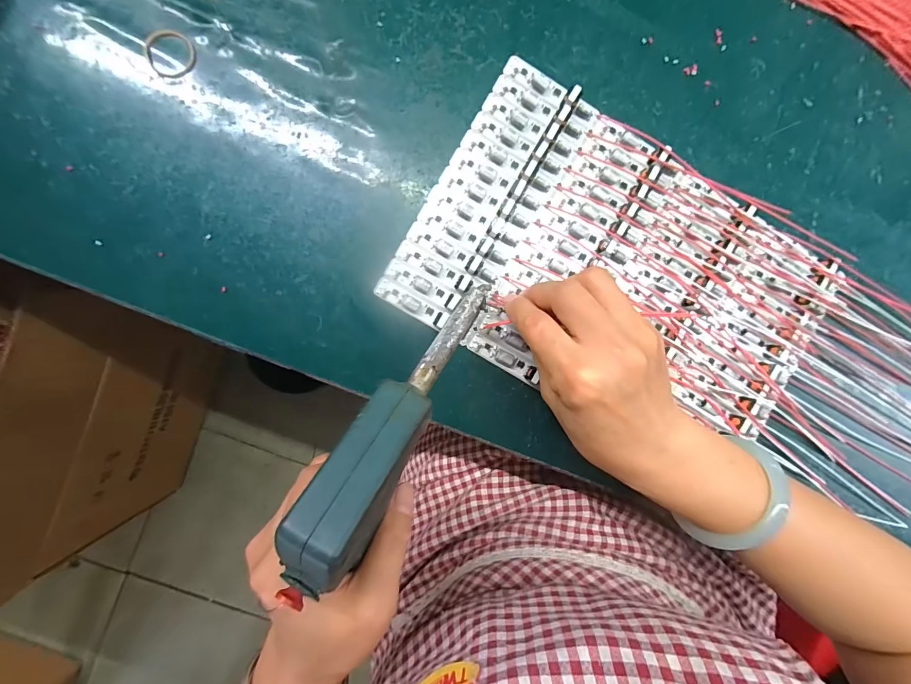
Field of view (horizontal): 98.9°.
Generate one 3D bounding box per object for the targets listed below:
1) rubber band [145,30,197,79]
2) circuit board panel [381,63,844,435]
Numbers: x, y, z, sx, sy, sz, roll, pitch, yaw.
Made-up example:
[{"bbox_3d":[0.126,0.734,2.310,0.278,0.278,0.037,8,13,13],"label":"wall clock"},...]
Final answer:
[{"bbox_3d":[-0.190,-0.192,0.261,0.031,0.004,0.032,0,92,-3],"label":"rubber band"},{"bbox_3d":[0.116,-0.045,0.278,0.286,0.014,0.188,31,90,-3],"label":"circuit board panel"}]

